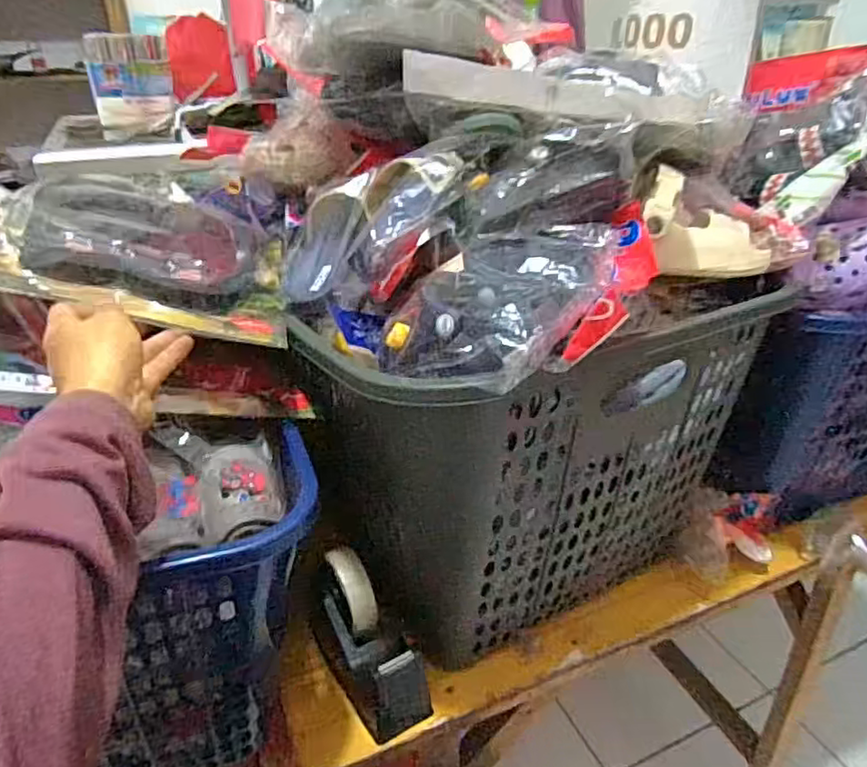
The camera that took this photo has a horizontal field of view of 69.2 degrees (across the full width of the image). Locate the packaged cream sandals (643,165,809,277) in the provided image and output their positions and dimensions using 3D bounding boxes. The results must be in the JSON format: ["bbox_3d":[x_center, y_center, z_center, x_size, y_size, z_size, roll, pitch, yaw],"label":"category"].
[{"bbox_3d":[0.246,-0.133,0.534,0.135,0.069,0.064,4,29,8],"label":"packaged cream sandals"}]

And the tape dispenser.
[{"bbox_3d":[-0.058,0.232,0.569,0.056,0.108,0.137,-18,33,-30],"label":"tape dispenser"}]

